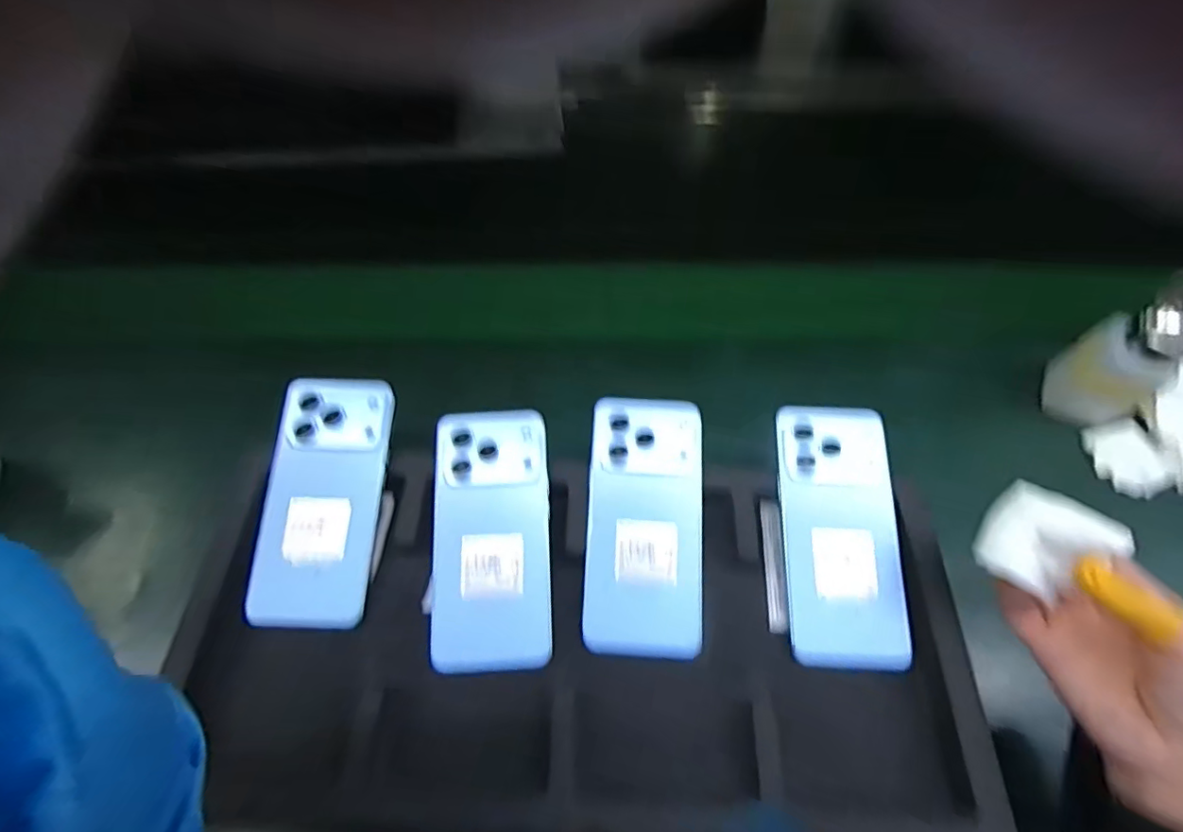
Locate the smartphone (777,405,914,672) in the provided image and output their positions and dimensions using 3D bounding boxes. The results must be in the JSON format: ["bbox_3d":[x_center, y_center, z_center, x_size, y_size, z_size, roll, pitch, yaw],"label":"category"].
[{"bbox_3d":[0.168,0.076,0.366,0.077,0.007,0.168,1,72,1],"label":"smartphone"}]

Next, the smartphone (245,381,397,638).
[{"bbox_3d":[-0.183,0.053,0.372,0.075,0.011,0.167,3,71,-4],"label":"smartphone"}]

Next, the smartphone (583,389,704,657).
[{"bbox_3d":[0.036,0.069,0.366,0.075,0.005,0.165,3,73,1],"label":"smartphone"}]

